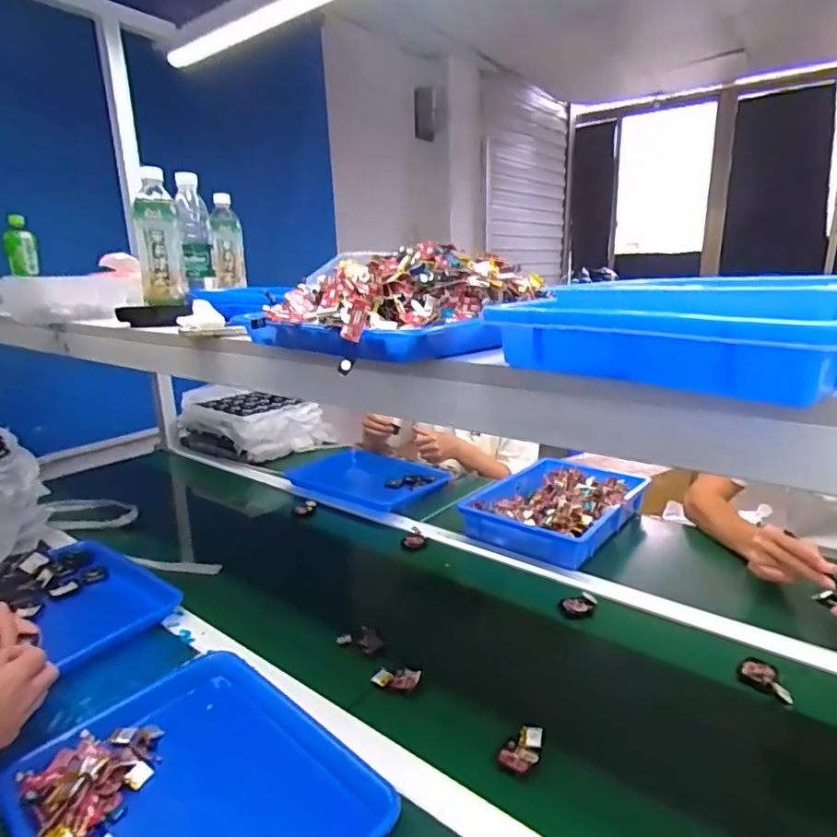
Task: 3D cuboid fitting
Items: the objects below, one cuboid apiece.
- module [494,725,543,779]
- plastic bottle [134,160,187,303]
[{"bbox_3d":[0.107,0.345,0.580,0.039,0.023,0.052,5,17,25],"label":"module"},{"bbox_3d":[-0.391,-0.264,0.838,0.061,0.177,0.080,-9,17,-23],"label":"plastic bottle"}]

